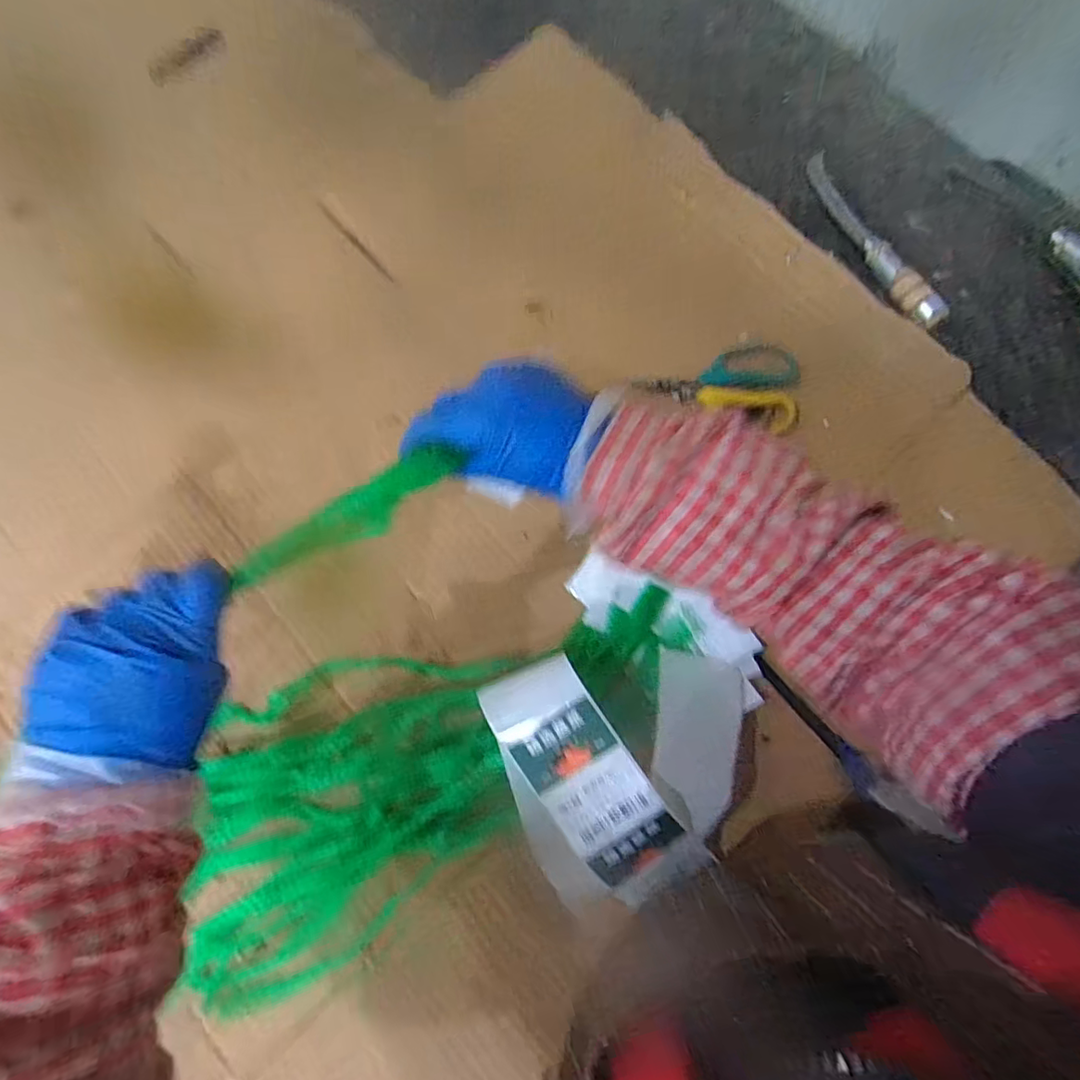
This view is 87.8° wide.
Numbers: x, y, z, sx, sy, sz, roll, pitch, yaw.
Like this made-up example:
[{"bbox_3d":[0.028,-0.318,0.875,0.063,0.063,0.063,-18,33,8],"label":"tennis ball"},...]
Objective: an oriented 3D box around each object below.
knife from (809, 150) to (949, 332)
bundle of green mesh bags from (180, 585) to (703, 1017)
[{"bbox_3d":[0.297,-0.276,0.508,0.028,0.028,0.207,-21,77,-4],"label":"knife"},{"bbox_3d":[-0.069,0.157,0.403,0.404,0.034,0.187,-23,77,-4],"label":"bundle of green mesh bags"}]

